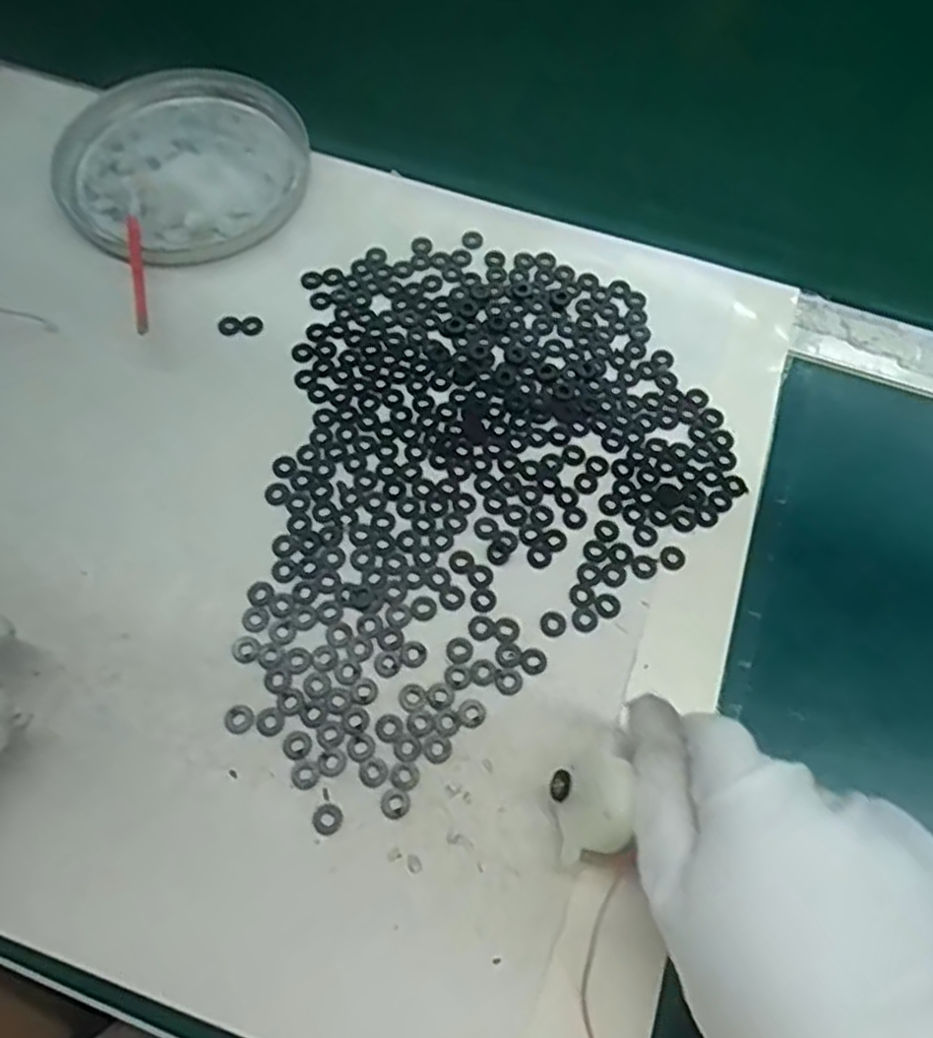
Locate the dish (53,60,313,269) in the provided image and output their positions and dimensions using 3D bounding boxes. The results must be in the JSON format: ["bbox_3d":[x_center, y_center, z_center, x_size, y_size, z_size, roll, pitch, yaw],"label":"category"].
[{"bbox_3d":[-0.149,-0.188,0.400,0.123,0.025,0.127,1,65,-2],"label":"dish"}]

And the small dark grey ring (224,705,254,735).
[{"bbox_3d":[-0.086,0.076,0.286,0.011,0.004,0.011,-28,67,-13],"label":"small dark grey ring"}]

